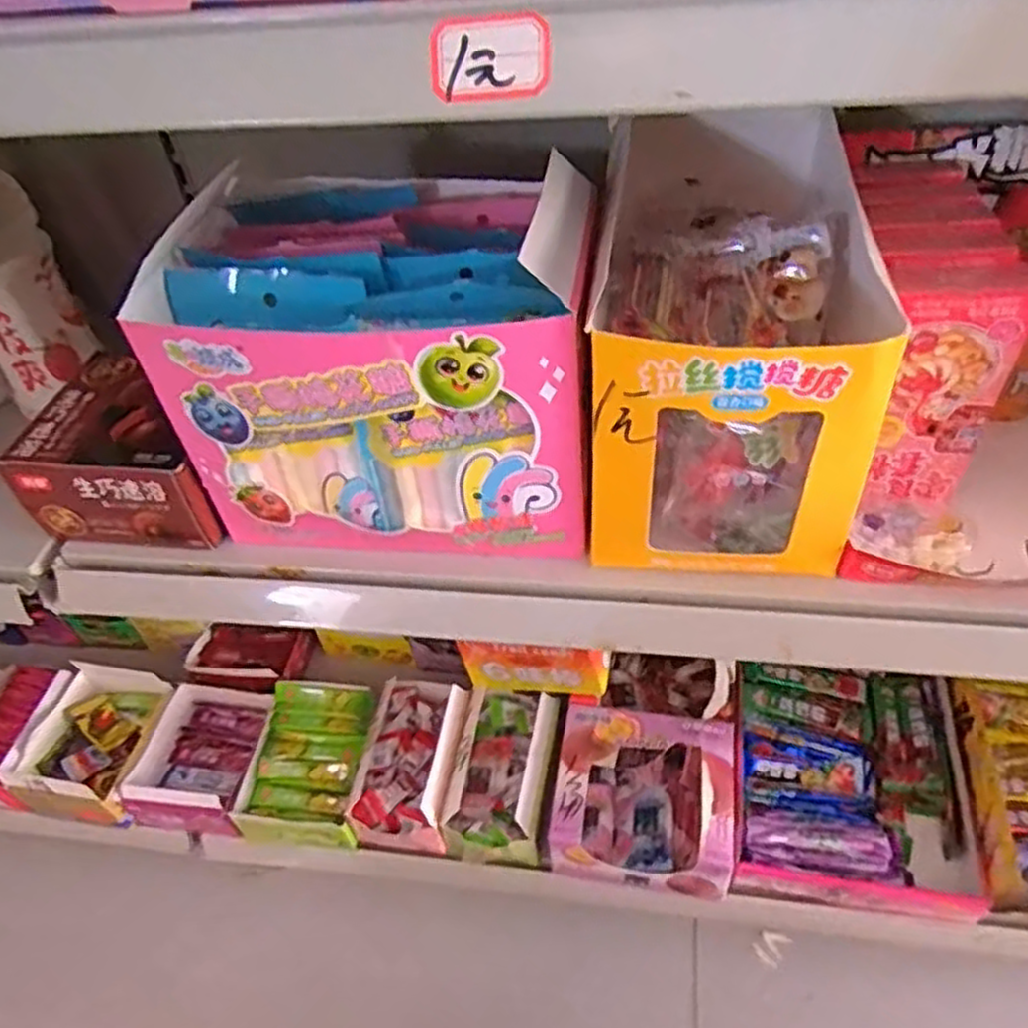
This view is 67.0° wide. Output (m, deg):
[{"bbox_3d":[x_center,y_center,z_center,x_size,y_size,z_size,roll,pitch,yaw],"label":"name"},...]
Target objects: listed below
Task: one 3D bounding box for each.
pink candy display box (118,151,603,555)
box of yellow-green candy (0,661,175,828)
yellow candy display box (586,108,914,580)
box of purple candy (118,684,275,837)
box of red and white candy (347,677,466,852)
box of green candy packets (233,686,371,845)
[{"bbox_3d":[-0.068,-0.086,0.463,0.235,0.175,0.149,2,46,10],"label":"pink candy display box"},{"bbox_3d":[-0.381,0.203,0.707,0.108,0.046,0.132,2,46,10],"label":"box of yellow-green candy"},{"bbox_3d":[0.125,-0.124,0.489,0.146,0.199,0.293,1,49,8],"label":"yellow candy display box"},{"bbox_3d":[-0.286,0.226,0.725,0.108,0.053,0.127,2,46,9],"label":"box of purple candy"},{"bbox_3d":[-0.089,0.218,0.691,0.085,0.056,0.143,4,46,11],"label":"box of red and white candy"},{"bbox_3d":[-0.178,0.218,0.686,0.098,0.041,0.131,2,46,9],"label":"box of green candy packets"}]

